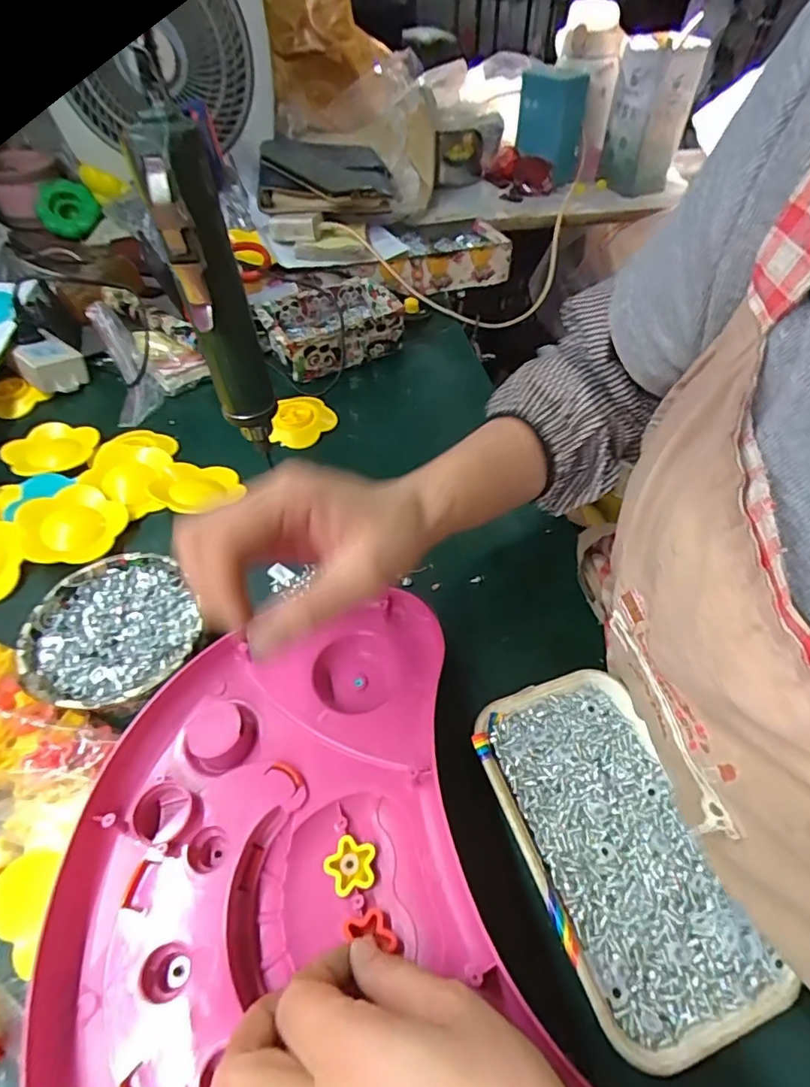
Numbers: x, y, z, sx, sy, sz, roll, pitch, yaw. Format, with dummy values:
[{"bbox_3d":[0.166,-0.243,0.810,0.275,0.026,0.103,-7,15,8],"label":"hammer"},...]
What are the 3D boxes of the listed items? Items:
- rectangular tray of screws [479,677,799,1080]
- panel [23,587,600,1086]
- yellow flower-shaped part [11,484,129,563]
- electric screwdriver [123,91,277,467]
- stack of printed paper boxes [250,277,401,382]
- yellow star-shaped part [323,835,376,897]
[{"bbox_3d":[0.113,0.167,0.301,0.100,0.033,0.175,-13,53,-13],"label":"rectangular tray of screws"},{"bbox_3d":[-0.052,0.187,0.251,0.216,0.041,0.322,-12,52,-12],"label":"panel"},{"bbox_3d":[-0.274,-0.018,0.432,0.077,0.024,0.072,1,51,-1],"label":"yellow flower-shaped part"},{"bbox_3d":[-0.122,-0.150,0.347,0.046,0.206,0.035,-15,52,-10],"label":"electric screwdriver"},{"bbox_3d":[-0.085,-0.254,0.612,0.148,0.056,0.109,-27,56,-16],"label":"stack of printed paper boxes"},{"bbox_3d":[-0.029,0.168,0.279,0.026,0.008,0.025,-17,54,-16],"label":"yellow star-shaped part"}]

